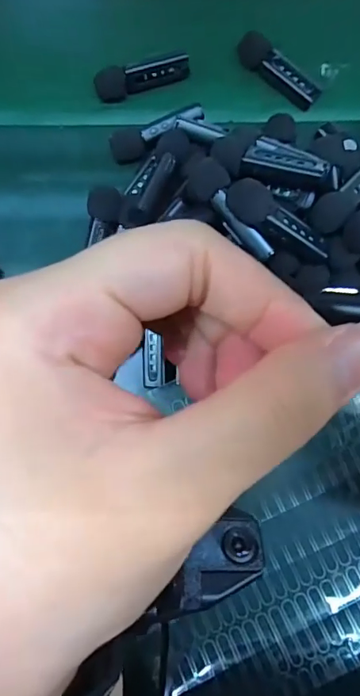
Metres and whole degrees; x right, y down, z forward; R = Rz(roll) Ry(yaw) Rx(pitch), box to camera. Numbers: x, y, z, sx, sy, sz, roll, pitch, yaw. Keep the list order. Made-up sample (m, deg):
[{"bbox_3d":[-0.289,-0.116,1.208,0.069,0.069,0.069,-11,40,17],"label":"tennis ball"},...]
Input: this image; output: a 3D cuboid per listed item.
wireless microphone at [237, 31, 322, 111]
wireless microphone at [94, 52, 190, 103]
[{"bbox_3d":[0.068,-0.194,0.324,0.021,0.015,0.069,-43,85,-8],"label":"wireless microphone"},{"bbox_3d":[-0.026,-0.189,0.322,0.065,0.017,0.015,-17,82,-5],"label":"wireless microphone"}]

